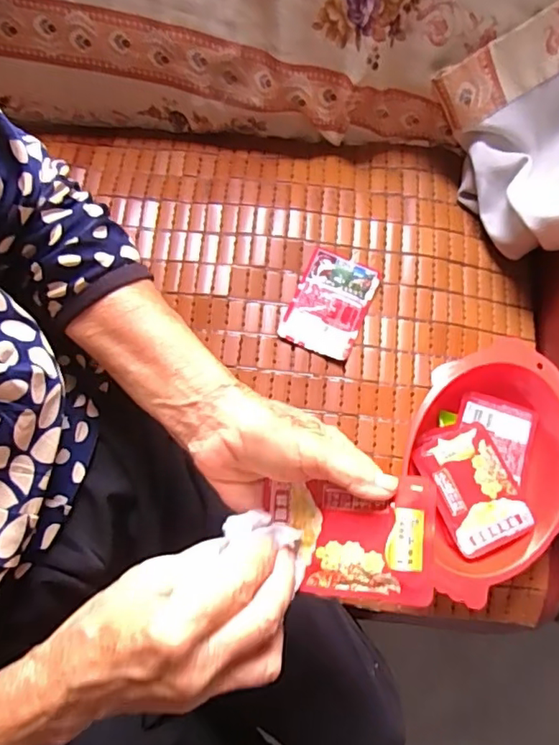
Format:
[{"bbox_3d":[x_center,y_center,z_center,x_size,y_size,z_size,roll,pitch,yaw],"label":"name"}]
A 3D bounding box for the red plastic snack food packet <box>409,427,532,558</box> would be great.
[{"bbox_3d":[0.167,0.099,0.489,0.070,0.015,0.107,-23,79,-4],"label":"red plastic snack food packet"}]

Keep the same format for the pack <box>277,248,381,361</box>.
[{"bbox_3d":[0.049,-0.067,0.549,0.070,0.008,0.100,23,79,5],"label":"pack"}]

